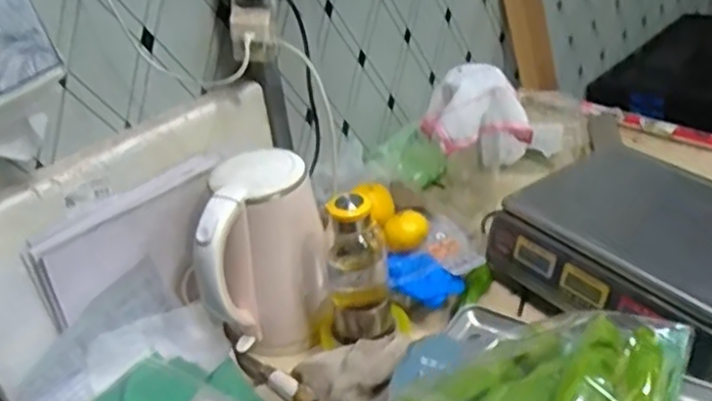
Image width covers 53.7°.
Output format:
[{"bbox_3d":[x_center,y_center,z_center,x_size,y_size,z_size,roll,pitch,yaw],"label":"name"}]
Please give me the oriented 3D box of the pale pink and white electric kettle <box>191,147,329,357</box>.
[{"bbox_3d":[-0.123,0.066,0.866,0.162,0.222,0.133,-21,35,-20],"label":"pale pink and white electric kettle"}]

